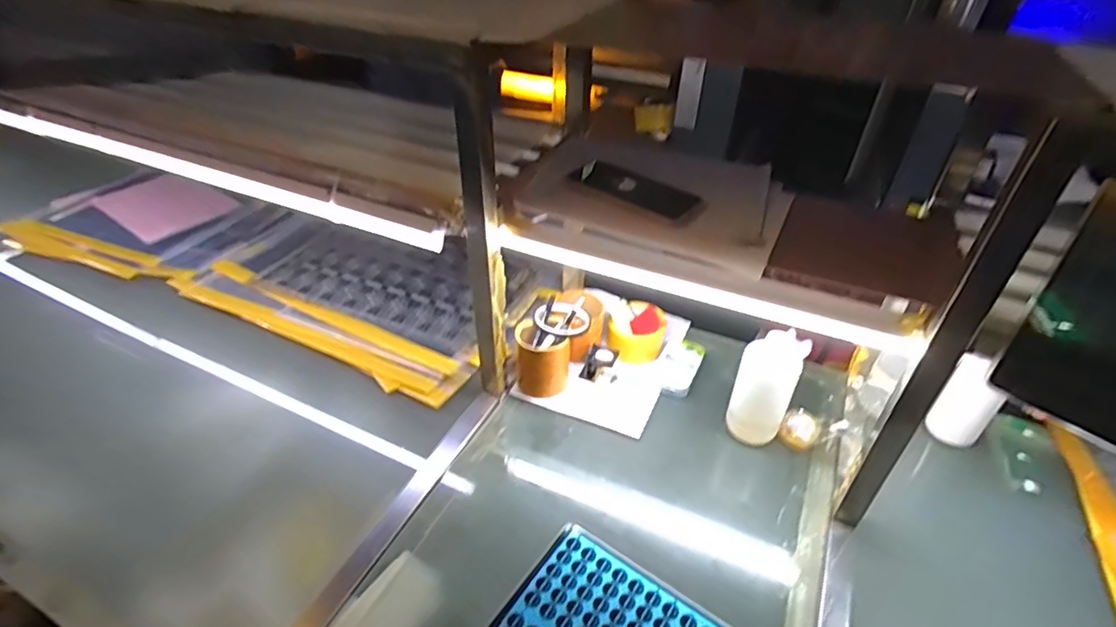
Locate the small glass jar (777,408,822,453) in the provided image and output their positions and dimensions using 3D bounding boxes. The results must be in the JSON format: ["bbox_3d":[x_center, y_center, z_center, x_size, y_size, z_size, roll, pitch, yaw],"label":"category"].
[{"bbox_3d":[0.342,0.167,0.787,0.046,0.046,0.048,1,38,-1],"label":"small glass jar"}]

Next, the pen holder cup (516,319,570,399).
[{"bbox_3d":[-0.022,0.067,0.852,0.075,0.091,0.081,1,38,-1],"label":"pen holder cup"}]

